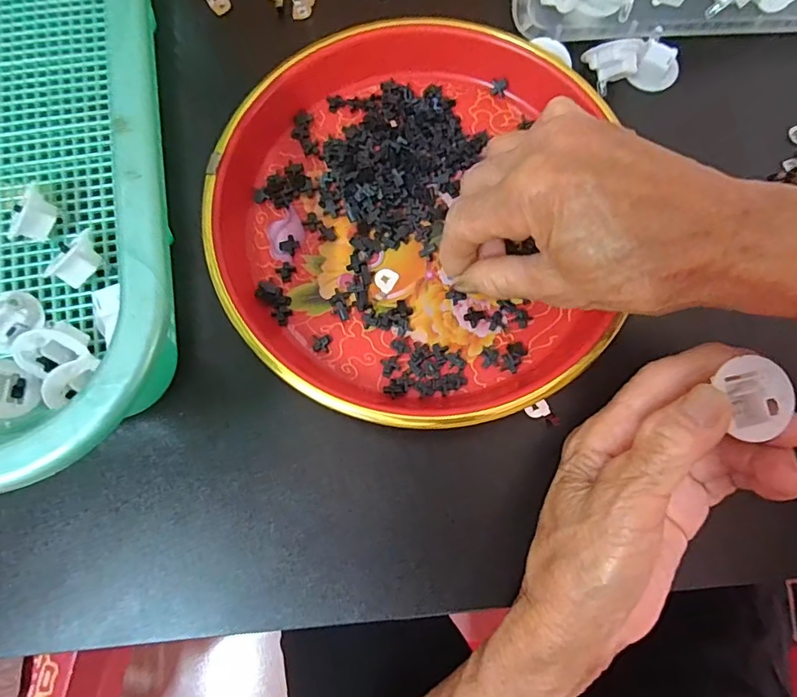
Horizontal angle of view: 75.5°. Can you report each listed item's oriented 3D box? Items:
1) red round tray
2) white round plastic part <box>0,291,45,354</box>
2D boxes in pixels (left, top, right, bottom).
[{"bbox_3d":[0.003,-0.073,0.272,0.195,0.028,0.218,-5,77,-1],"label":"red round tray"},{"bbox_3d":[-0.198,-0.014,0.258,0.030,0.018,0.025,-41,80,-9],"label":"white round plastic part"}]

